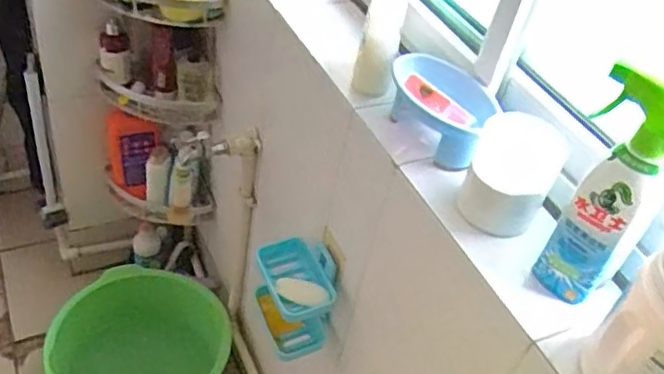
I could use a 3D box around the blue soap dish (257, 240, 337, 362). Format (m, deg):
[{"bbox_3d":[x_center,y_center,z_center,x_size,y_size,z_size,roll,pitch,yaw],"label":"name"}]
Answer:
[{"bbox_3d":[-0.054,0.164,0.978,0.101,0.153,0.110,-10,45,-17],"label":"blue soap dish"}]

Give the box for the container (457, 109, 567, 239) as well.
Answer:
[{"bbox_3d":[0.186,-0.013,0.667,0.091,0.102,0.088,4,43,-3],"label":"container"}]

